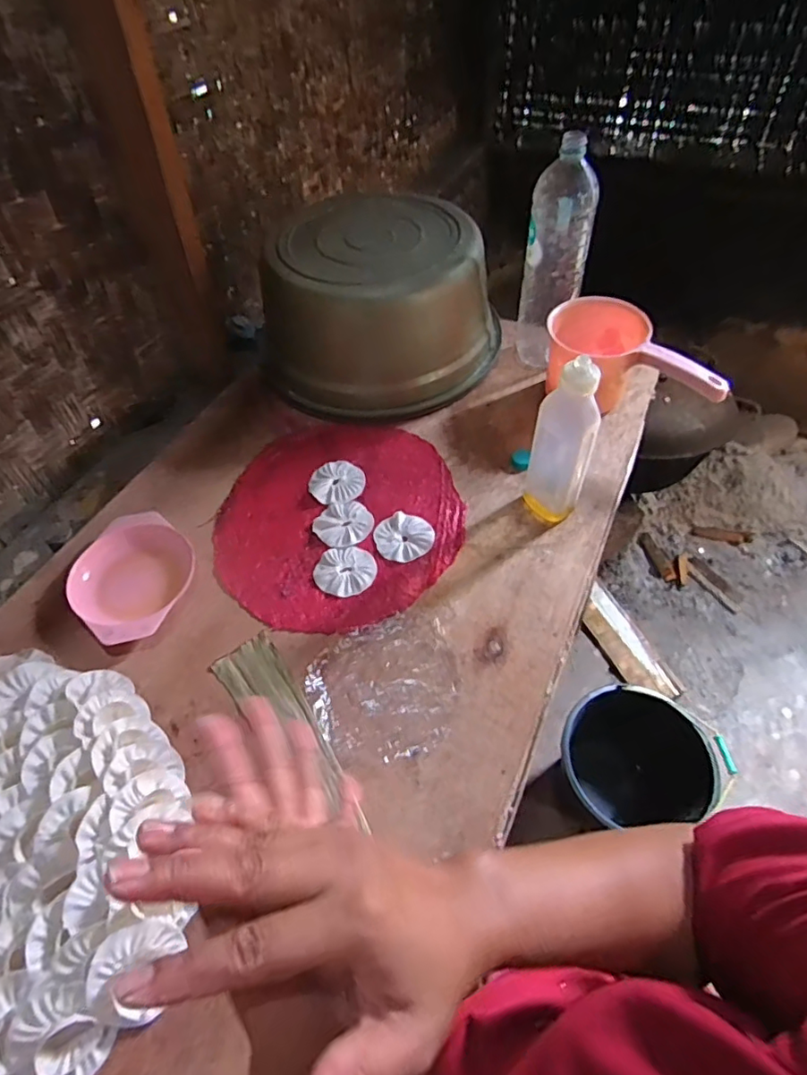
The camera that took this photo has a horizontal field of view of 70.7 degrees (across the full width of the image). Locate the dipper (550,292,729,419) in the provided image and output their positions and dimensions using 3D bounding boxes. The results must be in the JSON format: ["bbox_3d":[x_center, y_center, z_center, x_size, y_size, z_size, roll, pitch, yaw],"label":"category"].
[{"bbox_3d":[0.327,-0.245,0.816,0.257,0.111,0.116,27,58,22],"label":"dipper"}]

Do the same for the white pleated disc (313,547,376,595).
[{"bbox_3d":[-0.074,0.040,0.722,0.076,0.006,0.073,-1,52,2],"label":"white pleated disc"}]

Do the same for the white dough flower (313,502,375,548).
[{"bbox_3d":[-0.079,-0.019,0.767,0.071,0.007,0.074,24,57,20],"label":"white dough flower"}]

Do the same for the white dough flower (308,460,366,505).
[{"bbox_3d":[-0.096,-0.079,0.812,0.077,0.009,0.077,-1,52,2],"label":"white dough flower"}]

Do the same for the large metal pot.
[{"bbox_3d":[-0.024,-0.366,0.903,0.339,0.196,0.299,5,53,7],"label":"large metal pot"}]

